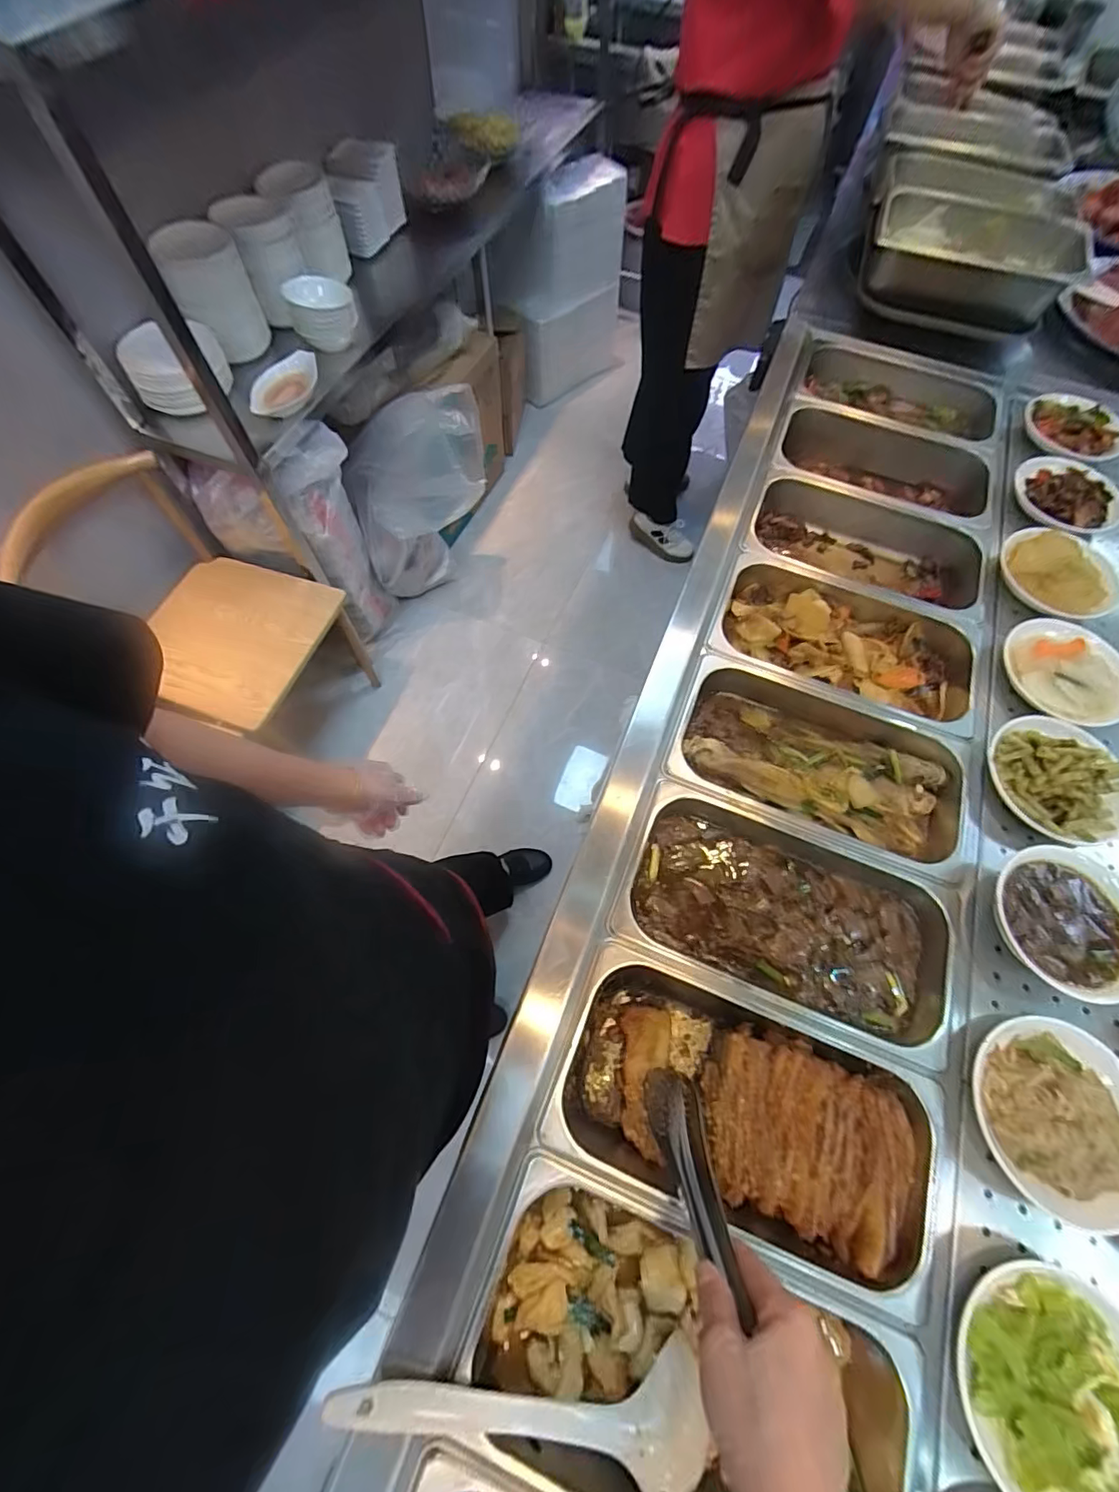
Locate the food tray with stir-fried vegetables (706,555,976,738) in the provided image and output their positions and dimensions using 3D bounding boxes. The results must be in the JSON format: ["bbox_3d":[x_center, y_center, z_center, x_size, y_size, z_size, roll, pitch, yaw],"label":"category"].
[{"bbox_3d":[0.354,-0.132,0.664,0.307,0.066,0.190,19,67,10],"label":"food tray with stir-fried vegetables"}]

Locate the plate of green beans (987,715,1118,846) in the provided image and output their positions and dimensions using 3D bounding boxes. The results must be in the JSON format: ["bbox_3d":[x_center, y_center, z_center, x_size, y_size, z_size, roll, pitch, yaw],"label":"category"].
[{"bbox_3d":[0.533,0.031,0.550,0.118,0.040,0.142,-23,67,-9],"label":"plate of green beans"}]

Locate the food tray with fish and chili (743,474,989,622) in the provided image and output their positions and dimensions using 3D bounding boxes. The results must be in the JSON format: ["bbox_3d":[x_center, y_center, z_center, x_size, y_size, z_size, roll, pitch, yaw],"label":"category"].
[{"bbox_3d":[0.424,-0.273,0.747,0.314,0.072,0.177,20,67,8],"label":"food tray with fish and chili"}]

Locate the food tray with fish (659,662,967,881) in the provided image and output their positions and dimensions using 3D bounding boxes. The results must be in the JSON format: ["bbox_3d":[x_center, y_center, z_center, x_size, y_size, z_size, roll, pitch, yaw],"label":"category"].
[{"bbox_3d":[0.292,0.021,0.590,0.323,0.057,0.173,20,67,10],"label":"food tray with fish"}]

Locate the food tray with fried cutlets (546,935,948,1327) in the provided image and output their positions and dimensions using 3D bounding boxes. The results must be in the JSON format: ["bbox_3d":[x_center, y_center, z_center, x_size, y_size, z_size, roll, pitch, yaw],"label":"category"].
[{"bbox_3d":[0.163,0.319,0.468,0.326,0.080,0.171,21,67,8],"label":"food tray with fried cutlets"}]

